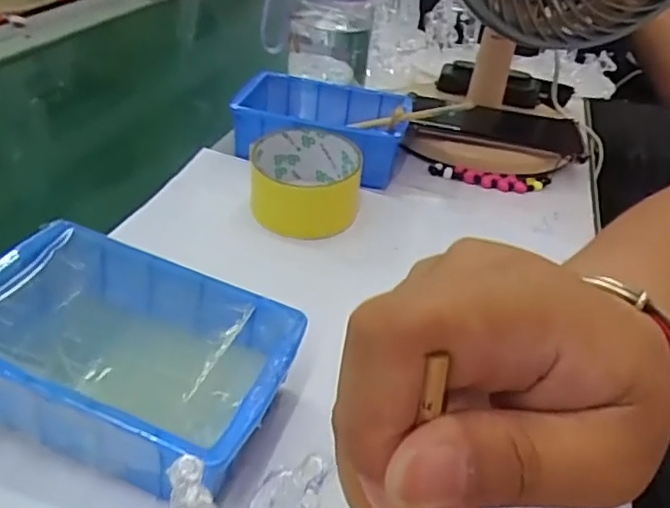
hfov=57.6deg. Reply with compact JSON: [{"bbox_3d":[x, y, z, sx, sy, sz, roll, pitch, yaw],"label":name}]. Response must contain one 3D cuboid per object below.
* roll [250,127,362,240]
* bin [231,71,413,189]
[{"bbox_3d":[-0.023,-0.058,0.469,0.083,0.051,0.075,5,34,-1],"label":"roll"},{"bbox_3d":[-0.016,-0.112,0.542,0.152,0.052,0.110,11,35,7],"label":"bin"}]

